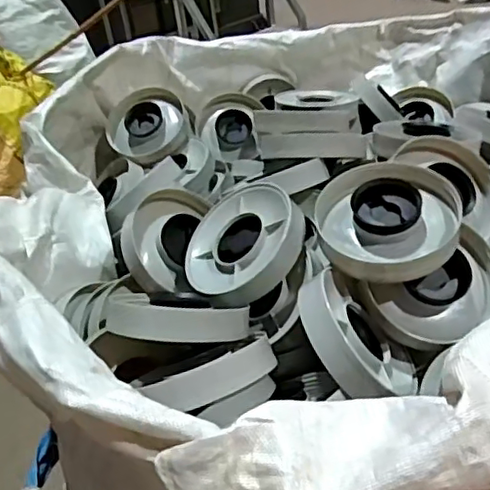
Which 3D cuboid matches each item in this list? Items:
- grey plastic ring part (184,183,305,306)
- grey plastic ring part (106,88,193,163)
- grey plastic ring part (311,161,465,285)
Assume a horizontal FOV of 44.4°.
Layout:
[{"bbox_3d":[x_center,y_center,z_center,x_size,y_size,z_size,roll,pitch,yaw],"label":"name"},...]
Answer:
[{"bbox_3d":[0.001,0.001,0.730,0.157,0.054,0.164,-22,46,25],"label":"grey plastic ring part"},{"bbox_3d":[-0.185,-0.227,1.165,0.164,0.157,0.071,-14,-11,-5],"label":"grey plastic ring part"},{"bbox_3d":[0.161,-0.031,0.666,0.159,0.037,0.140,-16,70,-2],"label":"grey plastic ring part"}]

